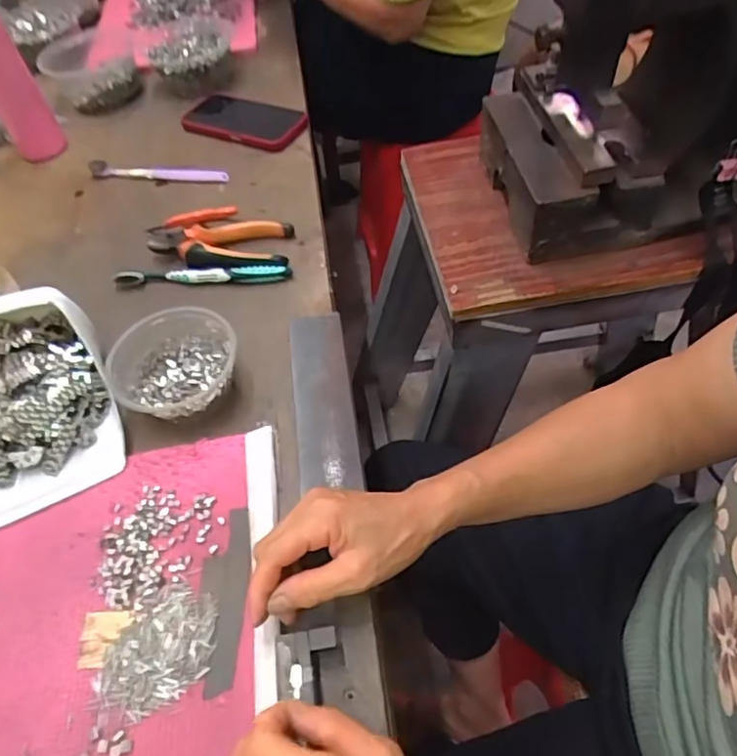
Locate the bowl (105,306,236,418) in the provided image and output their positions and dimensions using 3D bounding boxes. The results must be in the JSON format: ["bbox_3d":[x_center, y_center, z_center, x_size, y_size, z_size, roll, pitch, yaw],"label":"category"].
[{"bbox_3d":[-0.164,-0.007,0.489,0.098,0.052,0.101,-4,54,5],"label":"bowl"}]

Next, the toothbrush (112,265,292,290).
[{"bbox_3d":[-0.174,-0.110,0.591,0.184,0.018,0.020,-2,54,7],"label":"toothbrush"}]

